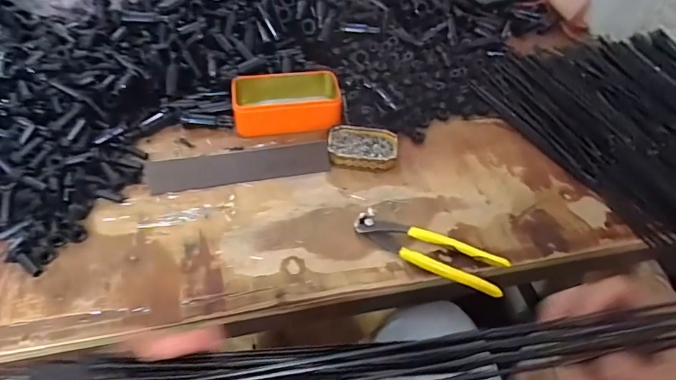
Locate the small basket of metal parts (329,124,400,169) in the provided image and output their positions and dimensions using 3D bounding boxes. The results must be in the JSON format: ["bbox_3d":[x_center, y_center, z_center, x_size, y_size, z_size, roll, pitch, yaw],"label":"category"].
[{"bbox_3d":[0.032,-0.056,0.579,0.089,0.018,0.062,6,47,1],"label":"small basket of metal parts"}]

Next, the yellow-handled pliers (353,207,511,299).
[{"bbox_3d":[0.096,0.064,0.479,0.166,0.023,0.048,24,50,17],"label":"yellow-handled pliers"}]

